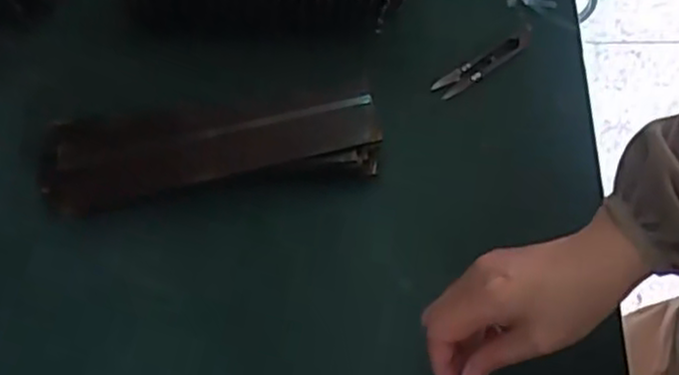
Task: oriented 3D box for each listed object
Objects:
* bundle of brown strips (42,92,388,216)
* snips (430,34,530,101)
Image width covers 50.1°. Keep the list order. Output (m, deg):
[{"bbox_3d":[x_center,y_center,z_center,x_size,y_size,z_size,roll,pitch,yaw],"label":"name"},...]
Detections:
[{"bbox_3d":[-0.111,-0.038,0.612,0.279,0.030,0.088,-7,62,-1],"label":"bundle of brown strips"},{"bbox_3d":[0.130,-0.112,0.662,0.103,0.013,0.024,-30,65,-12],"label":"snips"}]

